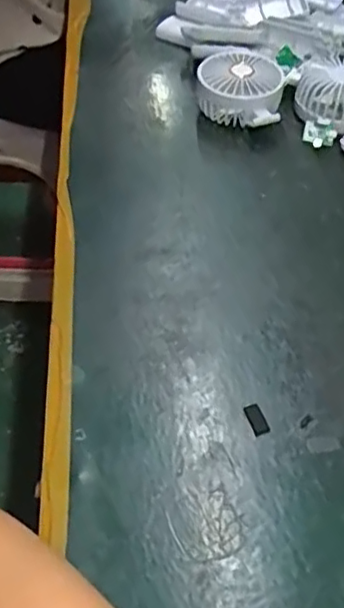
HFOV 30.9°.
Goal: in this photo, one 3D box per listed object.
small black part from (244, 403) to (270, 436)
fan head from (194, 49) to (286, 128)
[{"bbox_3d":[0.057,0.077,0.417,0.011,0.004,0.023,-13,51,-14],"label":"small black part"},{"bbox_3d":[0.069,-0.219,0.651,0.089,0.051,0.083,9,49,2],"label":"fan head"}]

